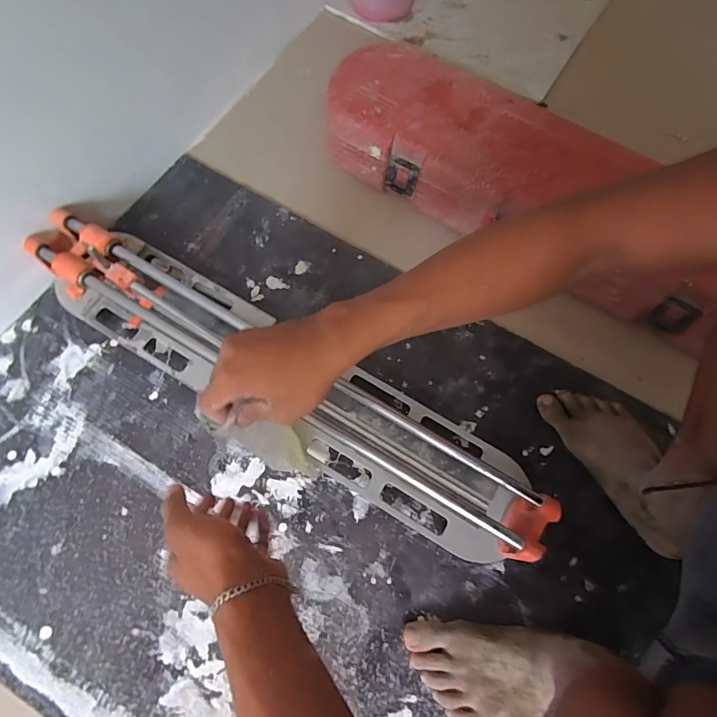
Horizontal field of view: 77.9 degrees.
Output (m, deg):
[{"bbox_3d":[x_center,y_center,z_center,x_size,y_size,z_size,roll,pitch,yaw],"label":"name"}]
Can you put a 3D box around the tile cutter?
[{"bbox_3d":[-0.111,0.023,0.612,0.772,0.093,0.155,29,71,8],"label":"tile cutter"}]

